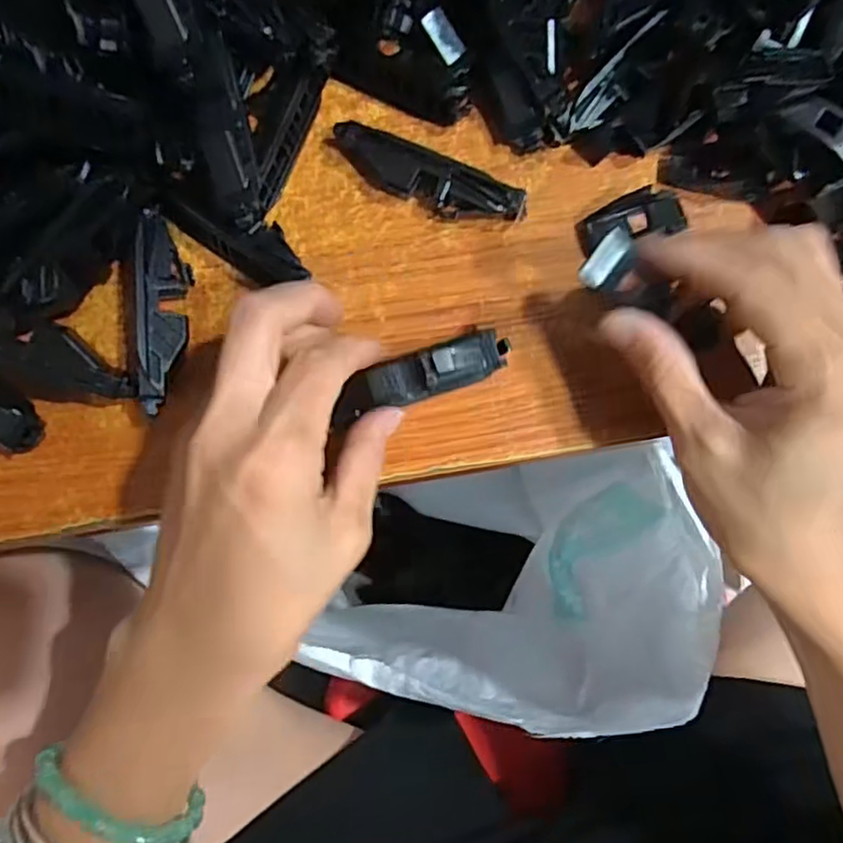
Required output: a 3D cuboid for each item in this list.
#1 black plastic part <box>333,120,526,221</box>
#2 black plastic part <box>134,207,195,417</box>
[{"bbox_3d":[0.002,-0.095,0.264,0.078,0.017,0.017,24,81,2],"label":"black plastic part"},{"bbox_3d":[-0.097,-0.041,0.252,0.016,0.020,0.074,-2,81,-2],"label":"black plastic part"}]

